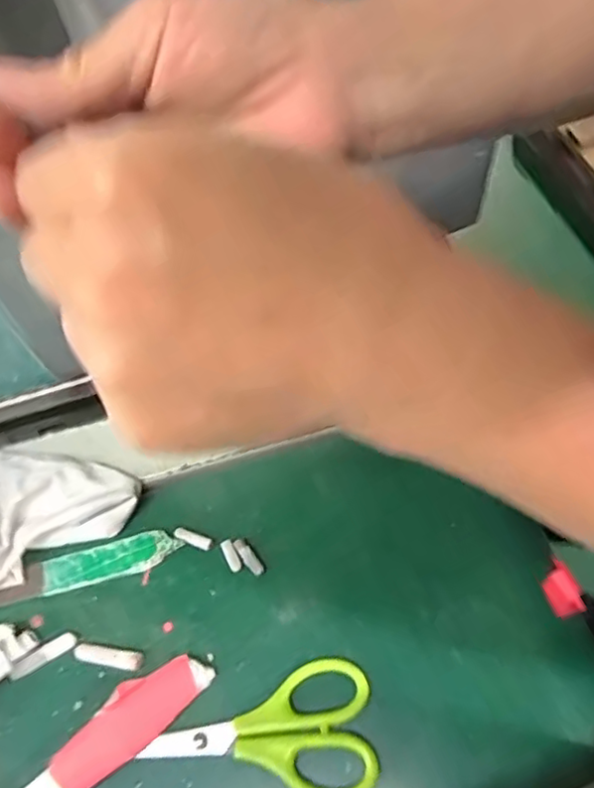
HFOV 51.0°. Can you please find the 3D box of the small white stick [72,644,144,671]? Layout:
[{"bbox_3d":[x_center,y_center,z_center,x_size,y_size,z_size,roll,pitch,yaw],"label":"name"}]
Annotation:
[{"bbox_3d":[-0.095,0.132,0.313,0.034,0.006,0.008,5,63,9],"label":"small white stick"}]

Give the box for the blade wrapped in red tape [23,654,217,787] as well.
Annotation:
[{"bbox_3d":[-0.086,0.160,0.289,0.100,0.006,0.028,-42,82,-17],"label":"blade wrapped in red tape"}]

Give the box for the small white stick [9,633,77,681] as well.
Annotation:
[{"bbox_3d":[-0.128,0.132,0.315,0.033,0.010,0.008,-30,63,-10],"label":"small white stick"}]

